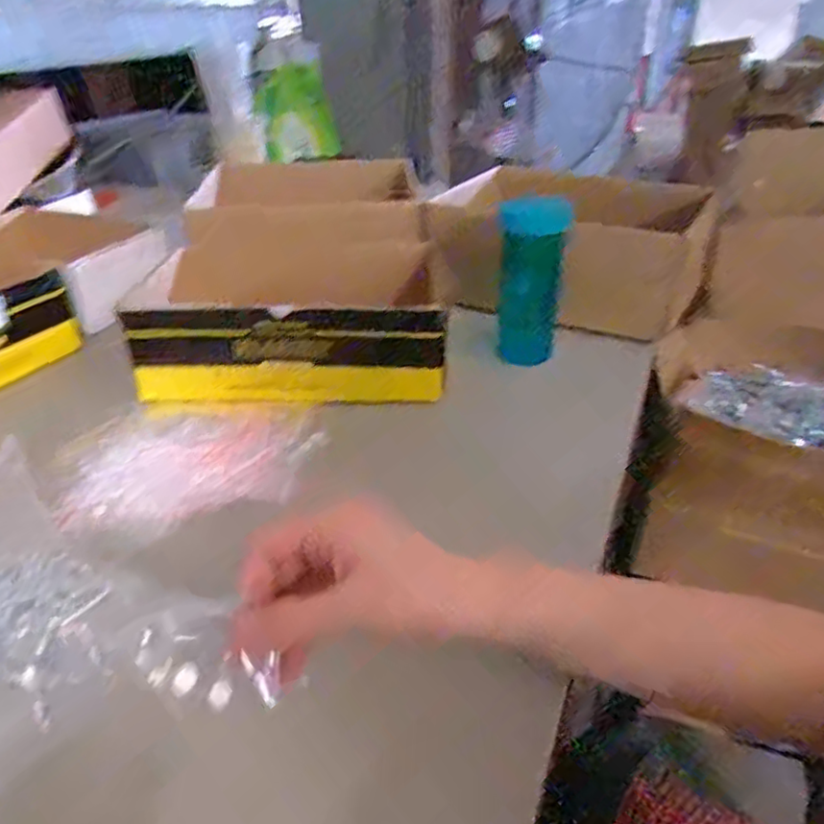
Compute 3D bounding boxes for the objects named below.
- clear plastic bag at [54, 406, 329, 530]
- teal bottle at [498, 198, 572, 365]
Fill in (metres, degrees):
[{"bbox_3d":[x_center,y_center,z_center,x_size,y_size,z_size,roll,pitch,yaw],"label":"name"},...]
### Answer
[{"bbox_3d":[-0.188,0.035,0.561,0.213,0.019,0.146,-6,33,-8],"label":"clear plastic bag"},{"bbox_3d":[0.126,-0.141,0.692,0.069,0.160,0.067,4,33,6],"label":"teal bottle"}]

